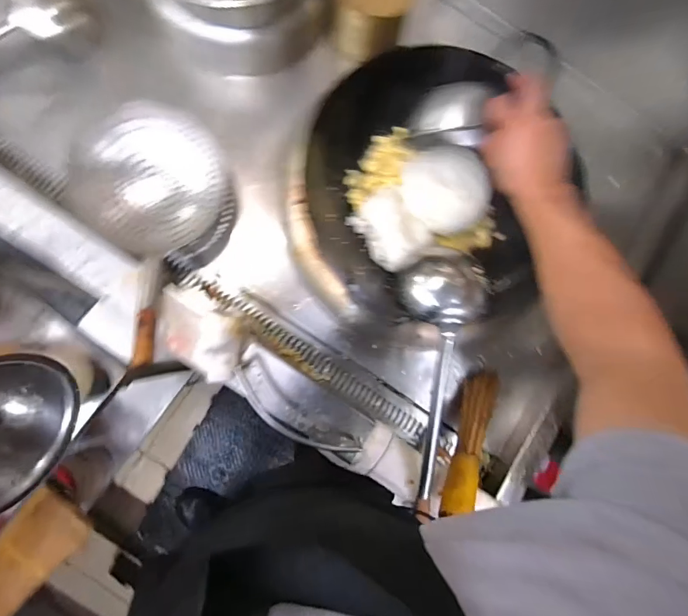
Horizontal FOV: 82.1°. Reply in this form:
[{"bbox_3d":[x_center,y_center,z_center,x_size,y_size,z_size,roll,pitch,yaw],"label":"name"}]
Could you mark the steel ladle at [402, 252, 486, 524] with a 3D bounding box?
[{"bbox_3d":[0.140,0.136,0.618,0.097,0.081,0.435,1,99,-6],"label":"steel ladle"}]

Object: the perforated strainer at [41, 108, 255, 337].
[{"bbox_3d":[-0.341,-0.222,0.731,0.265,0.119,0.251,27,80,-2],"label":"perforated strainer"}]

